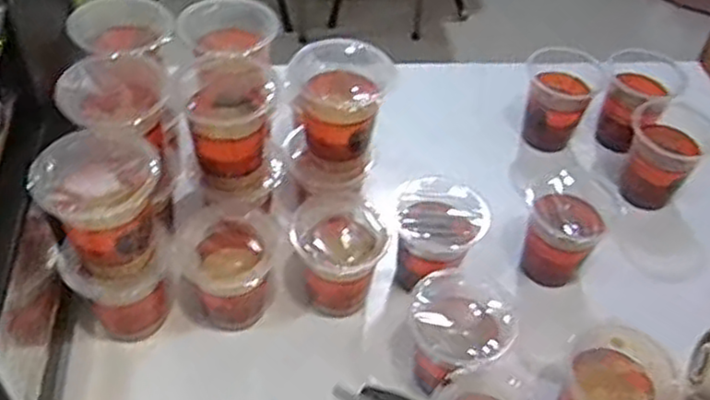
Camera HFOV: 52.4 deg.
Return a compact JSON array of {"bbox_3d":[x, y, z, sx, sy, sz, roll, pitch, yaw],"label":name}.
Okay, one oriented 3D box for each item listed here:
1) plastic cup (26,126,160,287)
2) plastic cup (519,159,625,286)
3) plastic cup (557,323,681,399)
[{"bbox_3d":[-0.197,0.011,0.573,0.083,0.112,0.076,3,49,-4],"label":"plastic cup"},{"bbox_3d":[0.204,0.033,0.719,0.079,0.092,0.079,3,49,-4],"label":"plastic cup"},{"bbox_3d":[0.207,0.168,0.598,0.080,0.095,0.091,29,53,18],"label":"plastic cup"}]

